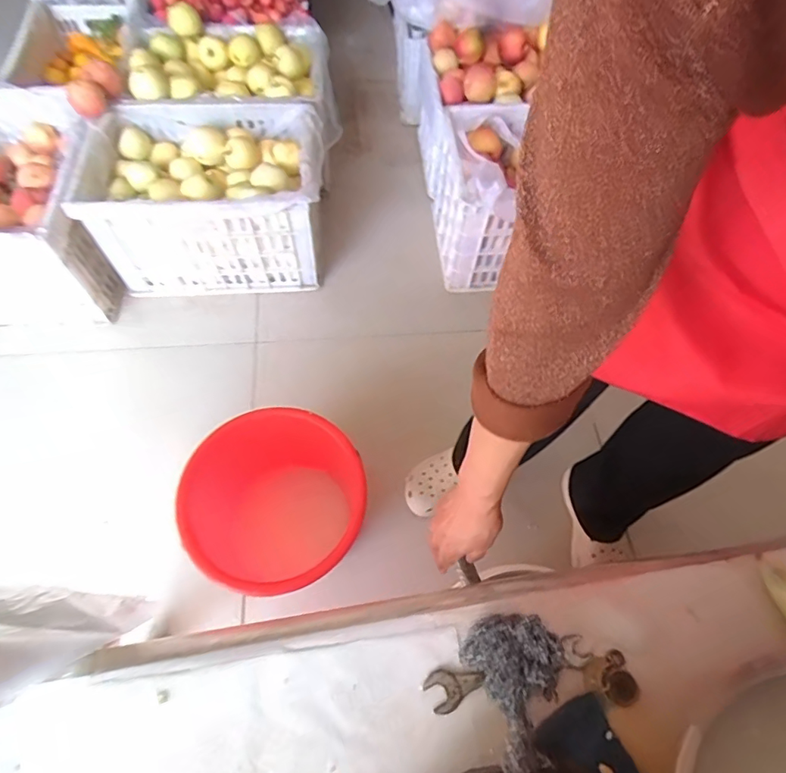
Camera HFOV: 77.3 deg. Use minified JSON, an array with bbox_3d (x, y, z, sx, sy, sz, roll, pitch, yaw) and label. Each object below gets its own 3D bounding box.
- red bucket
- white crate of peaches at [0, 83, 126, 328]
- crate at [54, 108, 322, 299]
[{"bbox_3d":[-0.200,0.220,0.930,0.255,0.311,0.330,14,62,5],"label":"red bucket"},{"bbox_3d":[-0.862,-0.388,1.158,0.365,0.322,0.472,-5,62,-5],"label":"white crate of peaches"},{"bbox_3d":[-0.425,-0.458,1.216,0.508,0.291,0.368,-2,62,-4],"label":"crate"}]

